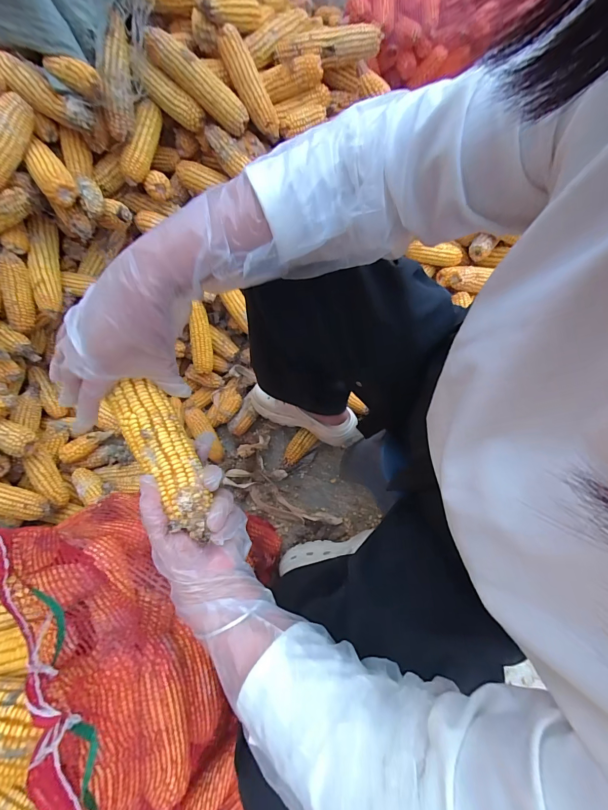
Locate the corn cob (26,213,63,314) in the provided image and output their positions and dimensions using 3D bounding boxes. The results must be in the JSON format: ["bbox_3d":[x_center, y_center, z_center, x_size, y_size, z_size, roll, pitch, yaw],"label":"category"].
[{"bbox_3d":[-0.511,-0.275,0.690,0.046,0.038,0.190,-3,91,-1],"label":"corn cob"}]

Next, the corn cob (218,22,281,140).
[{"bbox_3d":[-0.103,-0.601,0.652,0.057,0.040,0.178,-26,97,-6],"label":"corn cob"}]

